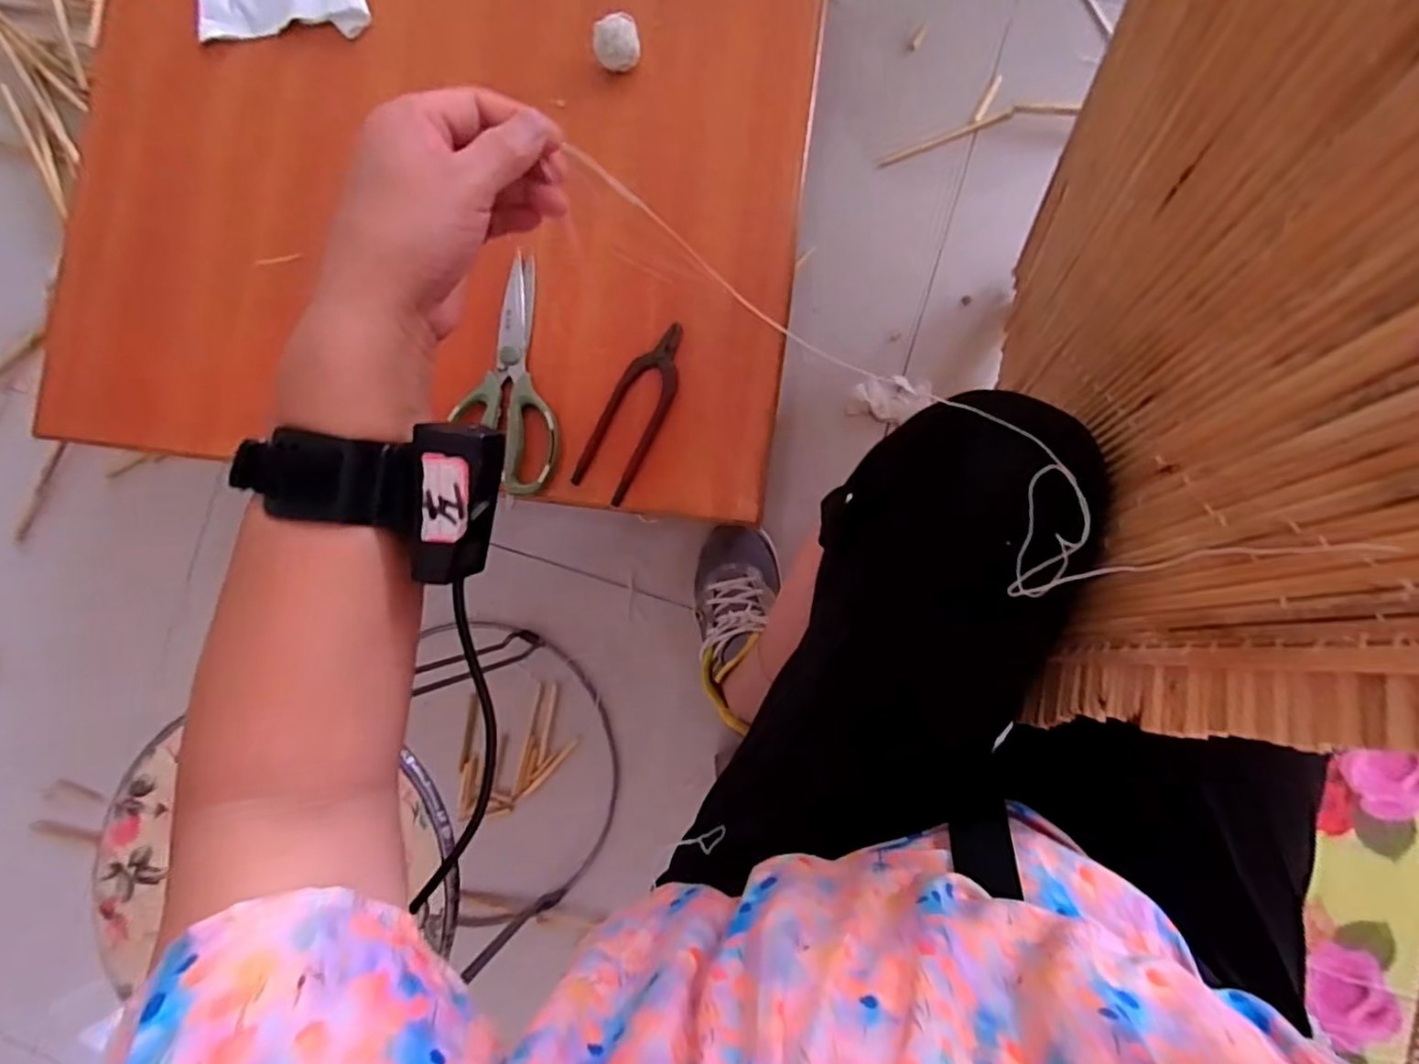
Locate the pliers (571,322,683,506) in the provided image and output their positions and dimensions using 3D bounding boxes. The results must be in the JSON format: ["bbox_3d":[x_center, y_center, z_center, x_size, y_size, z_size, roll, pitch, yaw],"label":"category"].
[{"bbox_3d":[-0.063,-0.102,0.547,0.049,0.010,0.152,27,90,8],"label":"pliers"}]

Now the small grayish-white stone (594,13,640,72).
[{"bbox_3d":[-0.077,-0.411,0.557,0.037,0.034,0.032,-12,85,7],"label":"small grayish-white stone"}]

